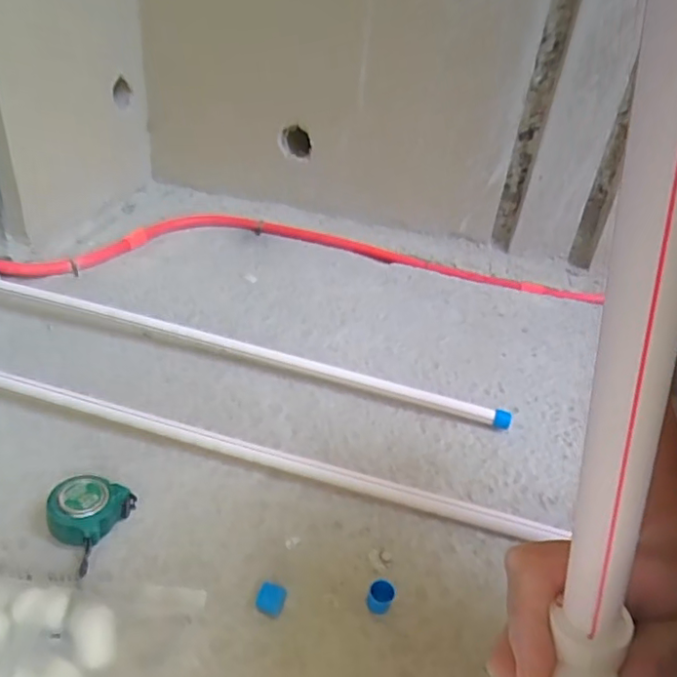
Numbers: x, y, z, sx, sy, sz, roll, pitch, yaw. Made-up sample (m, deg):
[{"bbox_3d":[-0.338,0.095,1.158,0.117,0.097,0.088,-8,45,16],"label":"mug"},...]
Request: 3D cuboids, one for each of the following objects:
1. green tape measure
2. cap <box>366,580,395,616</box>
[{"bbox_3d":[-0.244,0.170,0.560,0.065,0.047,0.072,14,35,10],"label":"green tape measure"},{"bbox_3d":[0.038,0.235,0.528,0.023,0.022,0.021,5,34,-3],"label":"cap"}]

